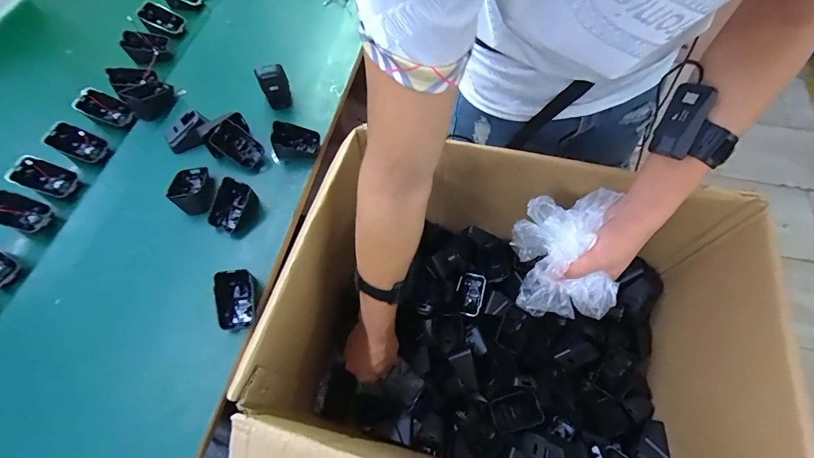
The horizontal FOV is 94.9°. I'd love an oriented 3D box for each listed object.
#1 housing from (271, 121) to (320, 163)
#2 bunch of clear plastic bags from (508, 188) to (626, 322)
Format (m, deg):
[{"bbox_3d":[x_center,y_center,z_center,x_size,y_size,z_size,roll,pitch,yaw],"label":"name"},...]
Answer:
[{"bbox_3d":[-0.166,-0.130,0.562,0.063,0.052,0.043,-9,63,-2],"label":"housing"},{"bbox_3d":[0.183,0.031,0.444,0.101,0.101,0.128,2,63,3],"label":"bunch of clear plastic bags"}]

